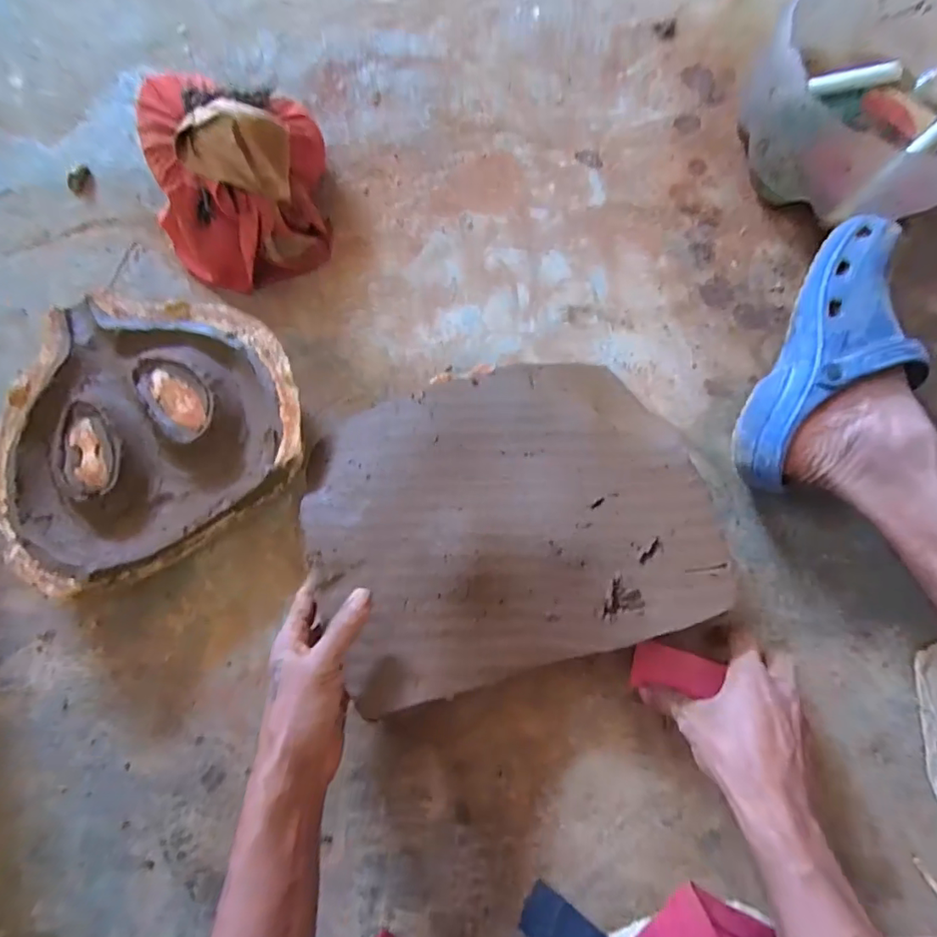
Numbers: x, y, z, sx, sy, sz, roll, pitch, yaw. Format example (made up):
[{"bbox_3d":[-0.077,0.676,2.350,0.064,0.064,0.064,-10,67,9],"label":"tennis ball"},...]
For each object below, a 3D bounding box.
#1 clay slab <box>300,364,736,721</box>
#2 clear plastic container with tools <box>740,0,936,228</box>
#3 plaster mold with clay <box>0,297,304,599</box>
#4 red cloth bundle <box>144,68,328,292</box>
[{"bbox_3d":[0.037,0.039,0.451,0.325,0.030,0.250,-14,79,-4],"label":"clay slab"},{"bbox_3d":[0.407,-0.364,0.543,0.241,0.125,0.227,-42,81,-9],"label":"clear plastic container with tools"},{"bbox_3d":[-0.298,-0.045,0.498,0.264,0.062,0.244,0,77,-1],"label":"plaster mold with clay"},{"bbox_3d":[-0.235,-0.301,0.525,0.181,0.114,0.201,-20,80,-5],"label":"red cloth bundle"}]

